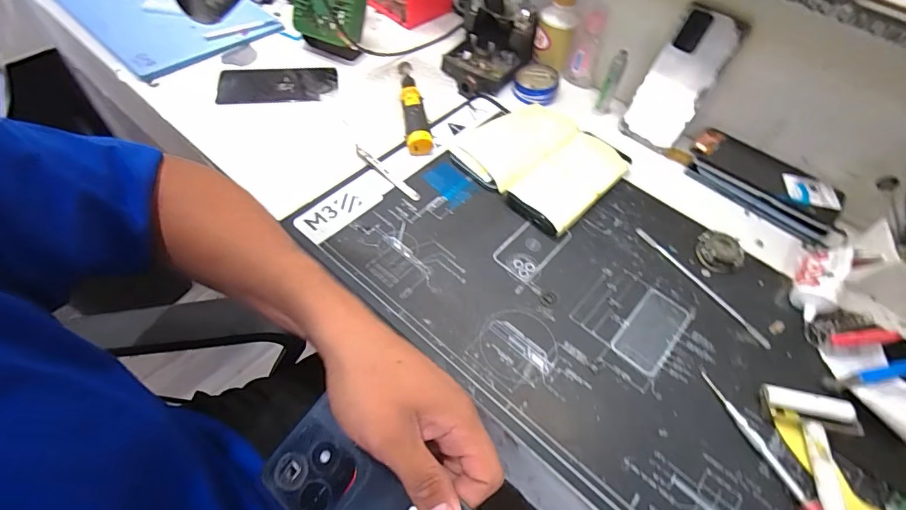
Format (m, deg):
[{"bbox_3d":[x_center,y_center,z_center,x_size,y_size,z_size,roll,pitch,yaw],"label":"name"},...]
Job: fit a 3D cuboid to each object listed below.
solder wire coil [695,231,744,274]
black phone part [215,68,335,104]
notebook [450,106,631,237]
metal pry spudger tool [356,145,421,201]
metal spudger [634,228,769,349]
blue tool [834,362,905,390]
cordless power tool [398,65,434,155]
[{"bbox_3d":[0.288,-0.002,0.490,0.038,0.024,0.046,-24,61,-20],"label":"solder wire coil"},{"bbox_3d":[-0.236,-0.231,0.606,0.154,0.010,0.071,-6,57,-9],"label":"black phone part"},{"bbox_3d":[0.107,-0.121,0.548,0.160,0.026,0.177,-37,66,-26],"label":"notebook"},{"bbox_3d":[-0.078,-0.097,0.527,0.104,0.009,0.010,38,61,19],"label":"metal pry spudger tool"},{"bbox_3d":[0.263,0.030,0.480,0.013,0.004,0.169,-29,63,-22],"label":"metal spudger"},{"bbox_3d":[0.398,0.111,0.420,0.101,0.015,0.014,-7,57,-9],"label":"blue tool"},{"bbox_3d":[-0.056,-0.196,0.586,0.029,0.028,0.162,-8,57,-10],"label":"cordless power tool"}]

